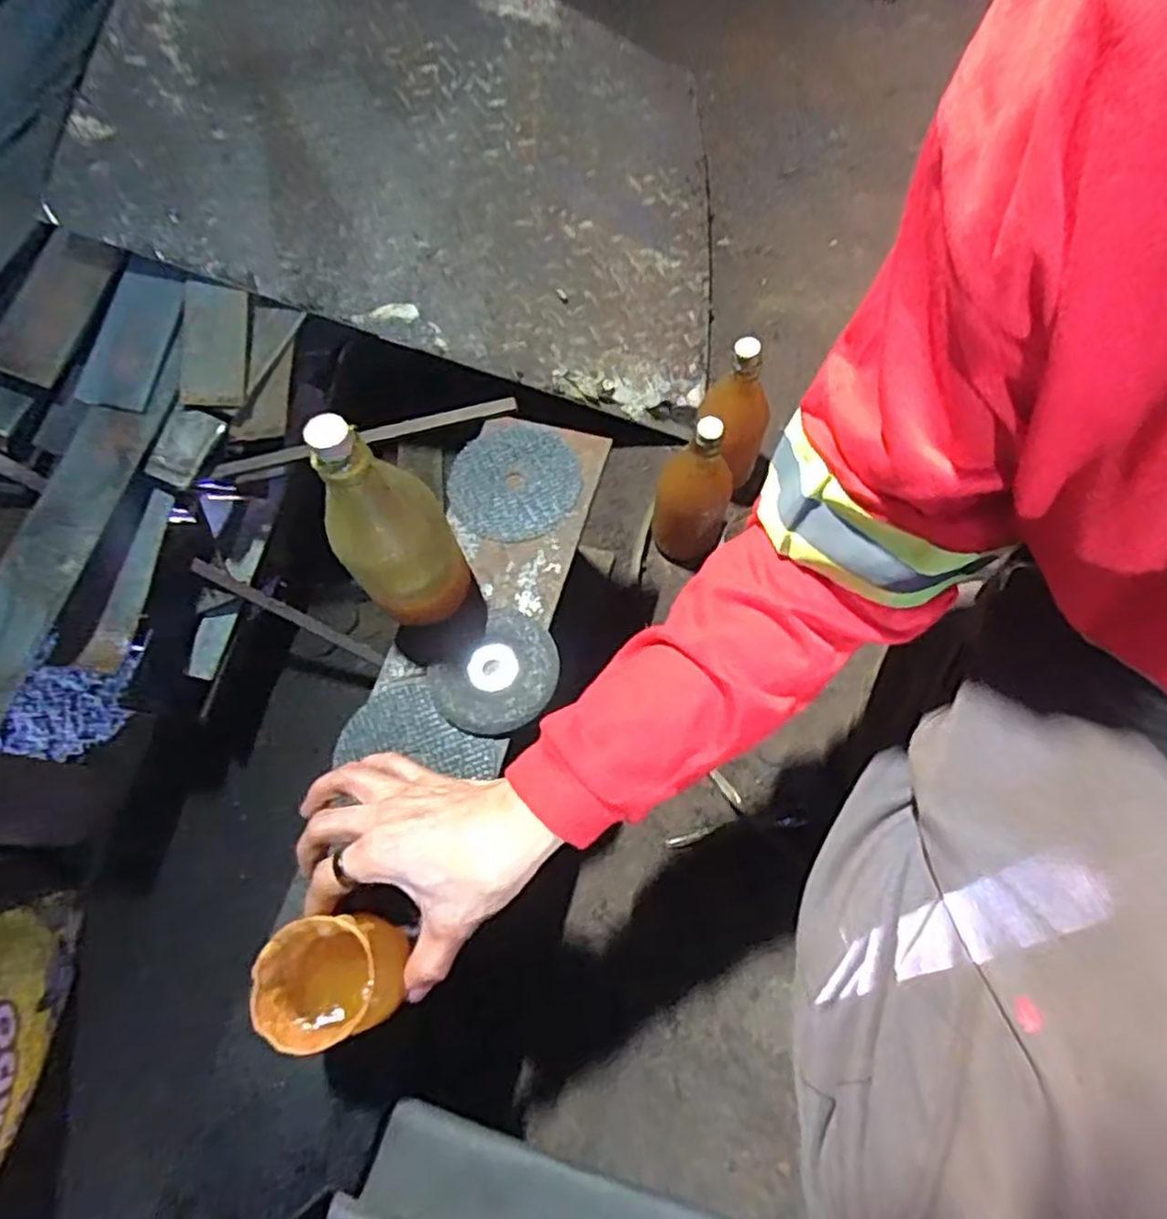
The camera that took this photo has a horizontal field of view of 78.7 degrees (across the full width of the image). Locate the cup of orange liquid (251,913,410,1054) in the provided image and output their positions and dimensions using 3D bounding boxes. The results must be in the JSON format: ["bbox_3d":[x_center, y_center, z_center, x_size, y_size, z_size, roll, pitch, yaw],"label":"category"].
[{"bbox_3d":[-0.128,0.188,0.365,0.060,0.050,0.055,-1,69,3],"label":"cup of orange liquid"}]

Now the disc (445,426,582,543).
[{"bbox_3d":[-0.052,-0.096,0.531,0.096,0.004,0.094,-1,69,3],"label":"disc"}]

